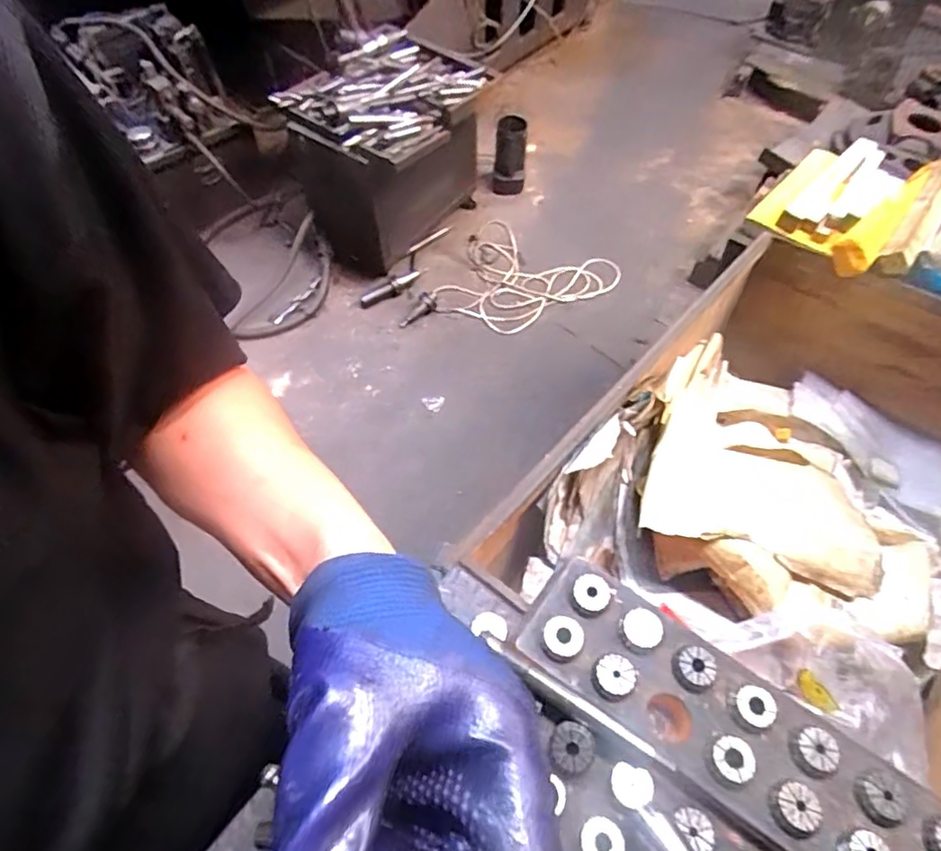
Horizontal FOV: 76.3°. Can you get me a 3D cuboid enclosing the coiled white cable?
[{"bbox_3d":[0.187,-0.462,1.919,0.507,0.048,0.426,21,59,14],"label":"coiled white cable"}]

